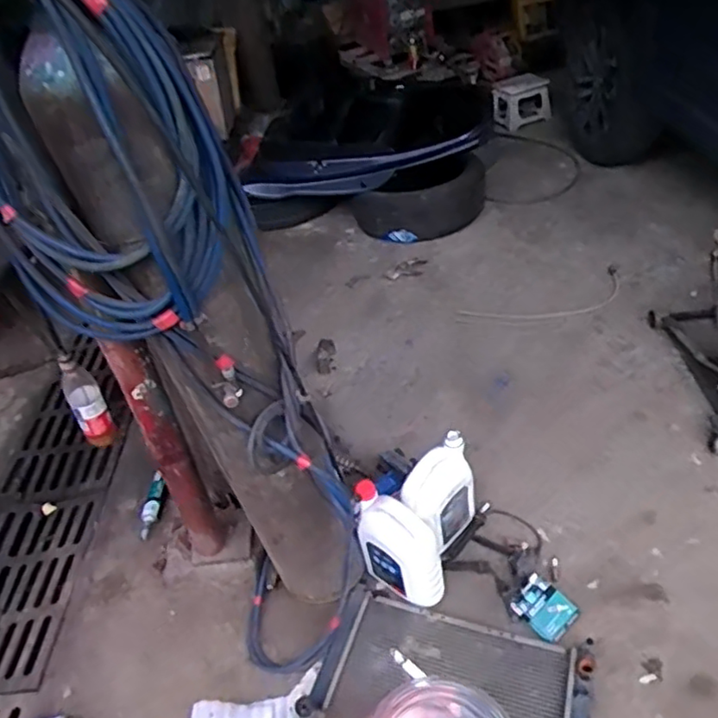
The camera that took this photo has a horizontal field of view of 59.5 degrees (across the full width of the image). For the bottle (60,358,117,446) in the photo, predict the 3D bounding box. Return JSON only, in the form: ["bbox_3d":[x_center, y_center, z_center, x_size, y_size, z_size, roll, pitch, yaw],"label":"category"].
[{"bbox_3d":[-0.542,0.087,1.240,0.071,0.206,0.054,-28,42,-20],"label":"bottle"}]

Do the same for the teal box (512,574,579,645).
[{"bbox_3d":[0.416,0.558,1.403,0.114,0.038,0.127,-33,44,-25],"label":"teal box"}]

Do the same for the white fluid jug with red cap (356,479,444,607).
[{"bbox_3d":[0.090,0.434,1.433,0.201,0.268,0.088,17,47,30],"label":"white fluid jug with red cap"}]

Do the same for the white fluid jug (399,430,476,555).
[{"bbox_3d":[0.204,0.340,1.527,0.103,0.283,0.217,22,49,33],"label":"white fluid jug"}]

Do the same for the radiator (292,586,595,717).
[{"bbox_3d":[0.177,0.680,1.296,0.566,0.065,0.354,7,42,20],"label":"radiator"}]

